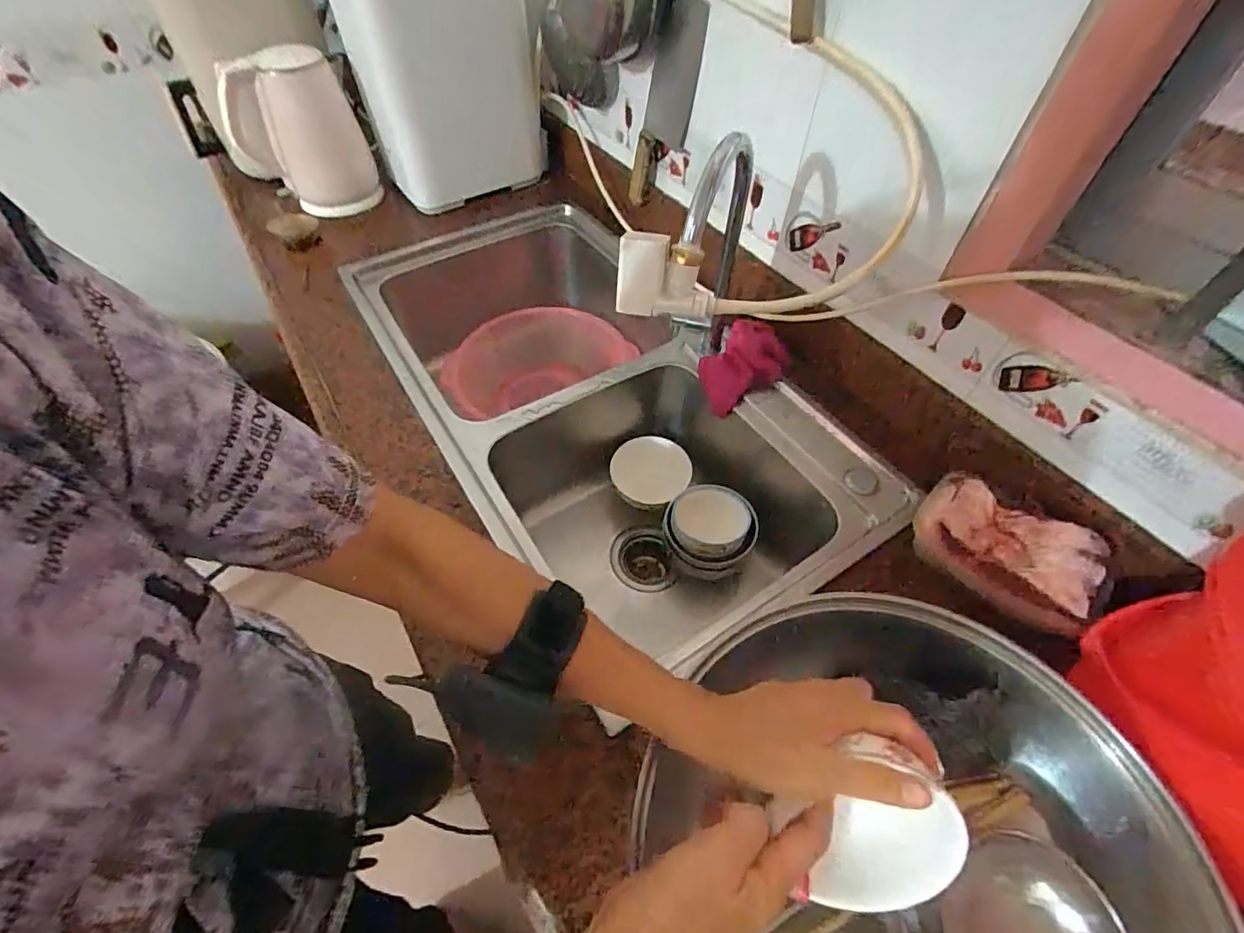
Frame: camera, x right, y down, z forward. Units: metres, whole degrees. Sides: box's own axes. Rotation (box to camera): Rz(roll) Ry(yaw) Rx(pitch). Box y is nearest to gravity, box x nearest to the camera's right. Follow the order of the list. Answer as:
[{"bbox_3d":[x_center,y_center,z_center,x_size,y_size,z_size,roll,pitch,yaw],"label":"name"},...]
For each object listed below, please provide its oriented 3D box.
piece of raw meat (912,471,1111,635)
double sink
[{"bbox_3d":[0.363,0.071,0.503,0.148,0.058,0.090,38,62,25],"label":"piece of raw meat"},{"bbox_3d":[-0.083,-0.107,0.821,0.397,0.242,0.890,-28,57,-19],"label":"double sink"}]

